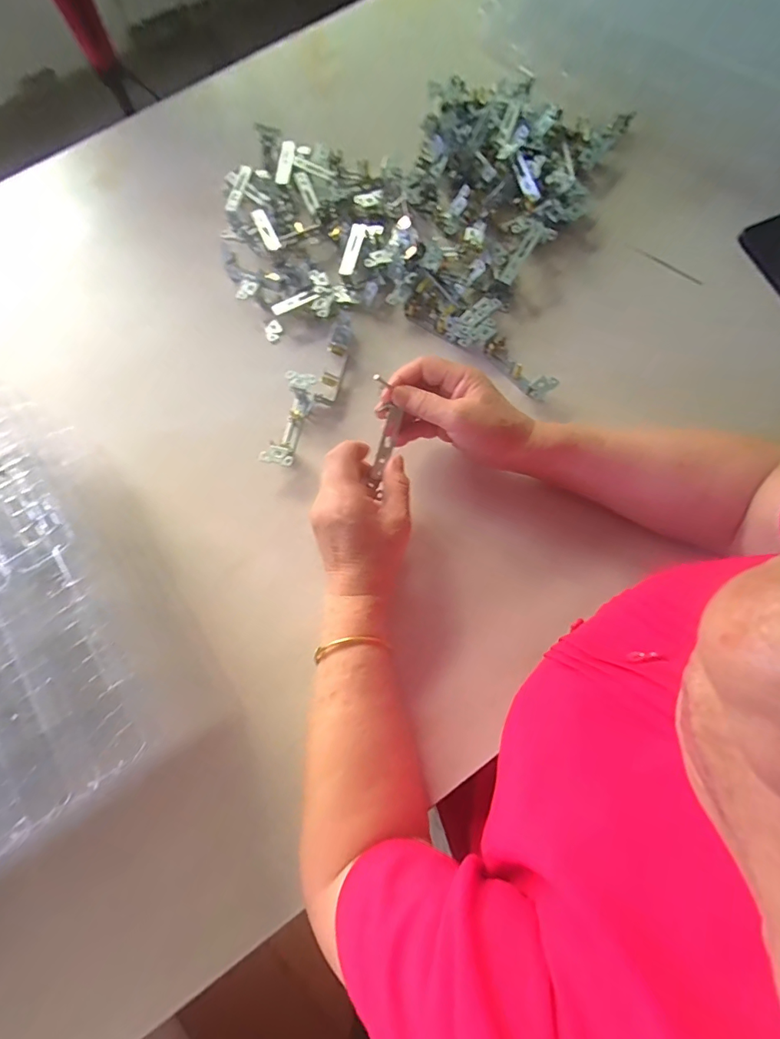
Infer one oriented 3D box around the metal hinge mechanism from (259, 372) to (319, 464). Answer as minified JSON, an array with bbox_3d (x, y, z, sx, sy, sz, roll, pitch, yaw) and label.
[{"bbox_3d":[-0.104,-0.103,0.481,0.033,0.031,0.103,14,76,5],"label":"metal hinge mechanism"}]

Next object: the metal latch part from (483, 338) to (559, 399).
[{"bbox_3d":[0.139,-0.164,0.487,0.025,0.031,0.084,-35,77,-8],"label":"metal latch part"}]

